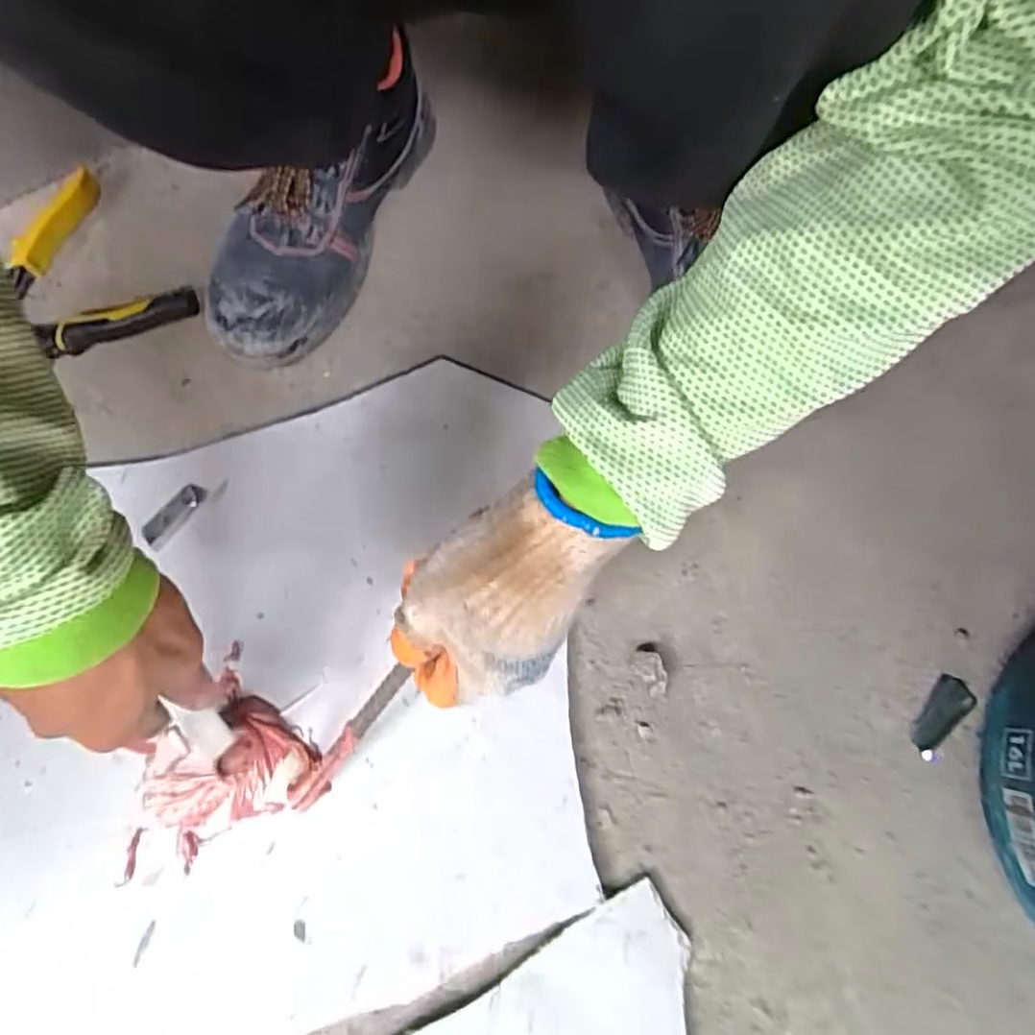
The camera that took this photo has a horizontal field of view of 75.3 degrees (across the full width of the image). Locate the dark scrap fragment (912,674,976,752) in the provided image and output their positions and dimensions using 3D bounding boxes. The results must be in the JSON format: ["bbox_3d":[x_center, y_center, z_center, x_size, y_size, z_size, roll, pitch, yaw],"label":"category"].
[{"bbox_3d":[0.279,0.131,0.440,0.024,0.005,0.052,34,77,12],"label":"dark scrap fragment"}]

